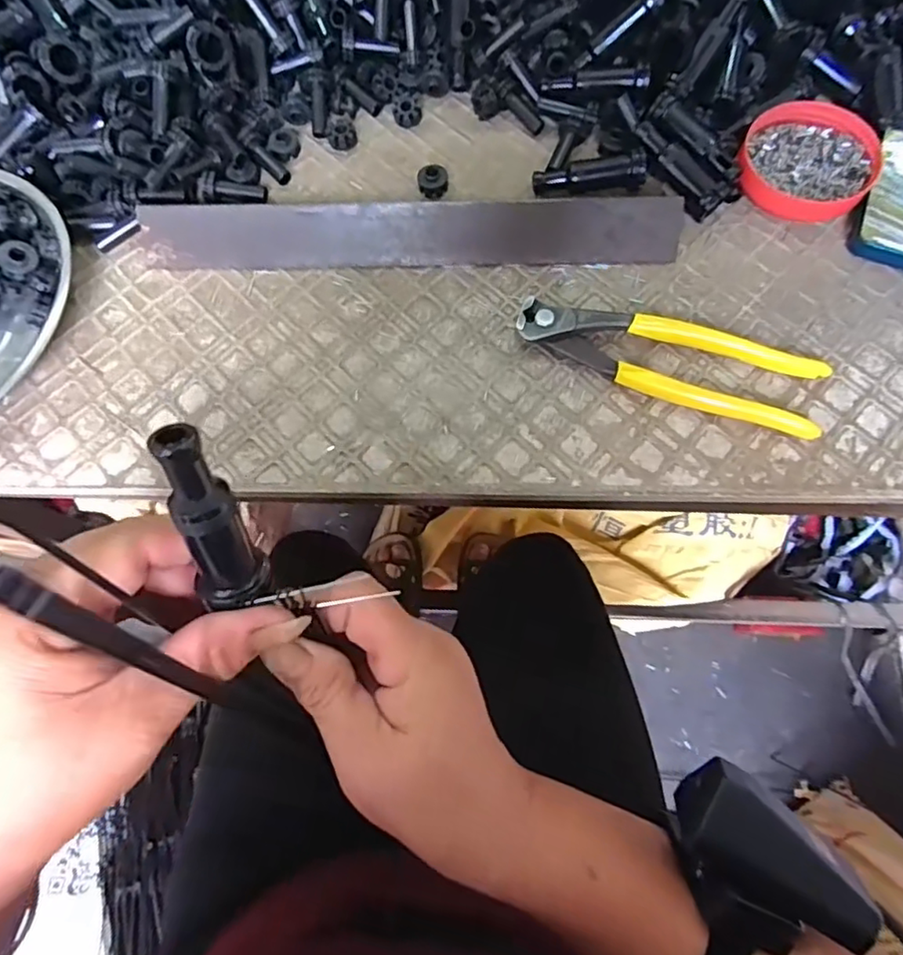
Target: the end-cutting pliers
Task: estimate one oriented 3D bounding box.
[{"bbox_3d":[0.120,-0.068,0.335,0.166,0.011,0.052,16,73,7],"label":"end-cutting pliers"}]

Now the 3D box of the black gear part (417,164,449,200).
[{"bbox_3d":[-0.012,-0.186,0.383,0.018,0.012,0.016,-11,72,-2],"label":"black gear part"}]

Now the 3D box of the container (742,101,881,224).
[{"bbox_3d":[0.216,-0.192,0.368,0.078,0.015,0.071,0,75,1],"label":"container"}]

